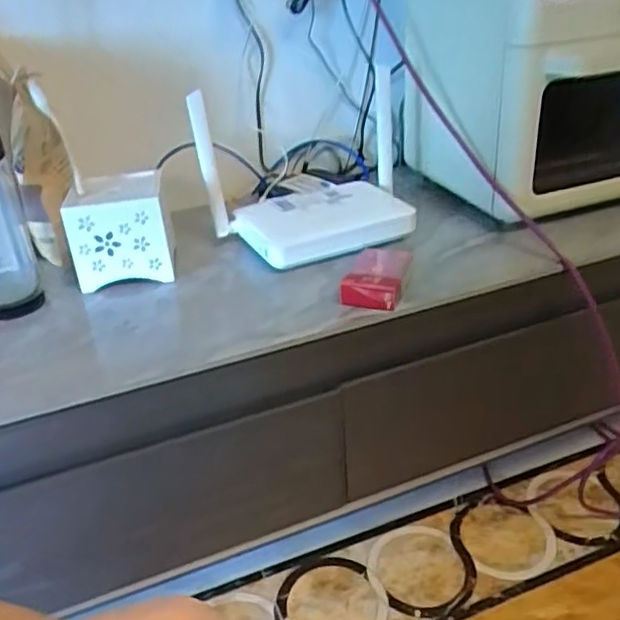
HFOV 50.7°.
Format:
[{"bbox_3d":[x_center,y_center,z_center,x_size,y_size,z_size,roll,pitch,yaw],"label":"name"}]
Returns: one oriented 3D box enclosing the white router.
[{"bbox_3d":[0.001,-0.162,0.762,0.217,0.168,0.150,-19,34,-24],"label":"white router"}]

